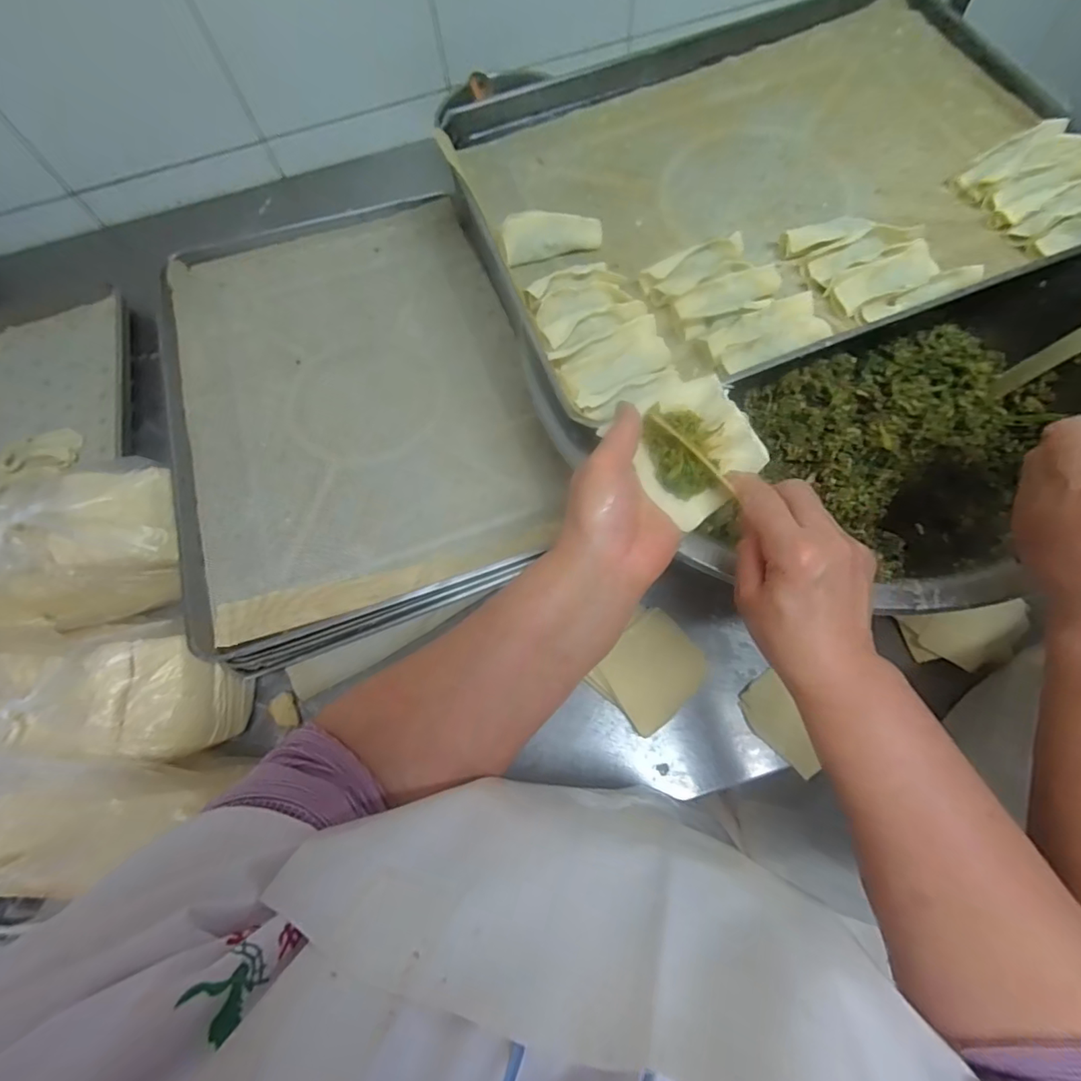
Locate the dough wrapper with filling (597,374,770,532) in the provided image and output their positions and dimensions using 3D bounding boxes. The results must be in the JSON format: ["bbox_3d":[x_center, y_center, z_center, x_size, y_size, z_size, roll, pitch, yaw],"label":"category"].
[{"bbox_3d":[0.100,-0.063,0.364,0.086,0.025,0.088,-39,90,-9],"label":"dough wrapper with filling"}]

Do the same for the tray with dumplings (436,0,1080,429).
[{"bbox_3d":[0.219,-0.359,0.532,0.556,0.050,0.411,-20,66,-6],"label":"tray with dumplings"}]

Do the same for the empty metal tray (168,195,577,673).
[{"bbox_3d":[-0.216,-0.181,0.614,0.386,0.044,0.583,-19,66,-5],"label":"empty metal tray"}]

